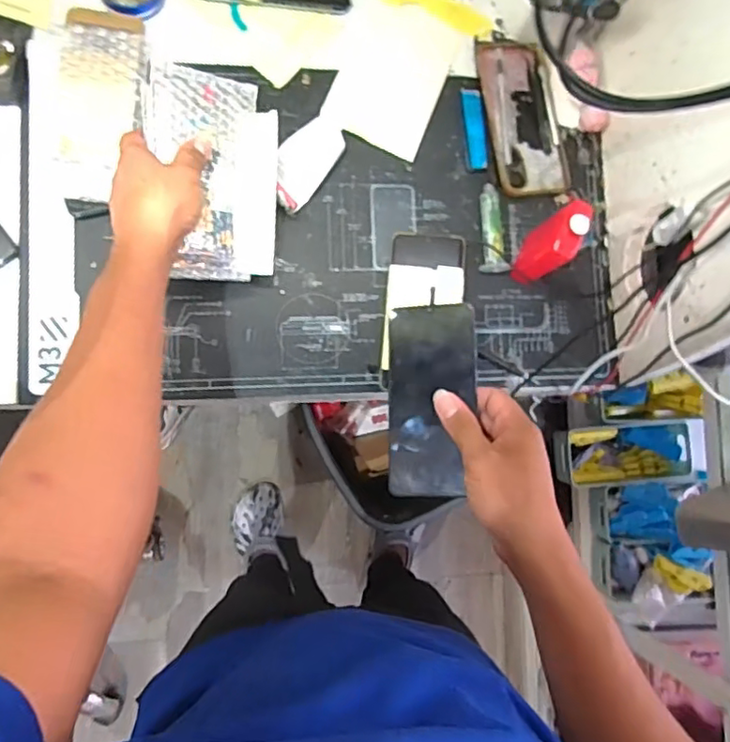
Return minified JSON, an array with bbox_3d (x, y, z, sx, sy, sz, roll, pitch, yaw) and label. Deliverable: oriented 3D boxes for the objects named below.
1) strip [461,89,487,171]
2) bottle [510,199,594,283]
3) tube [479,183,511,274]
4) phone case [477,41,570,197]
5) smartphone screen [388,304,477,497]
[{"bbox_3d":[0.116,-0.256,0.627,0.021,0.004,0.087,-4,87,5],"label":"strip"},{"bbox_3d":[0.178,-0.122,0.567,0.023,0.103,0.063,22,83,-6],"label":"bottle"},{"bbox_3d":[0.133,-0.148,0.614,0.026,0.013,0.092,1,85,-8],"label":"tube"},{"bbox_3d":[0.168,-0.269,0.633,0.078,0.017,0.166,-8,87,-9],"label":"phone case"},{"bbox_3d":[0.054,0.022,0.480,0.068,0.009,0.154,0,82,10],"label":"smartphone screen"}]

